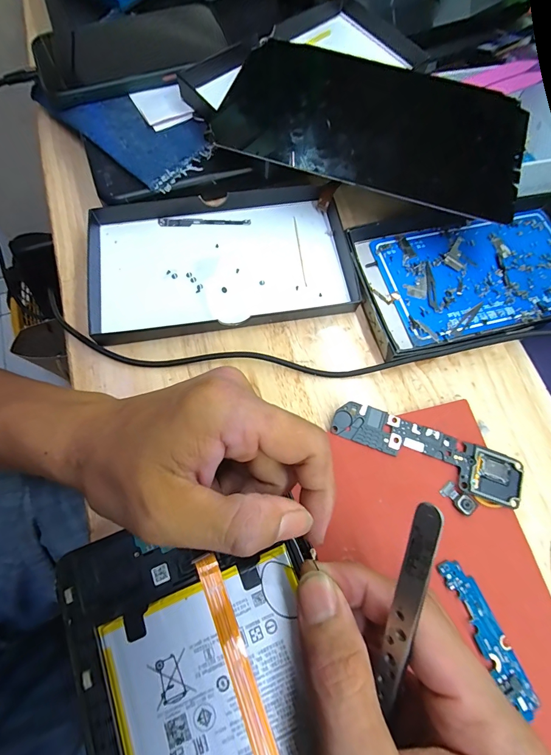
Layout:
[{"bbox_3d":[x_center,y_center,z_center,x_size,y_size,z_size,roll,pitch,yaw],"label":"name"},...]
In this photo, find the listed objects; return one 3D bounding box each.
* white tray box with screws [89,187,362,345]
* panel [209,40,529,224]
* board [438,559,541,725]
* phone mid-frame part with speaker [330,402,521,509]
[{"bbox_3d":[-0.038,-0.082,0.243,0.178,0.015,0.099,-8,72,-5],"label":"white tray box with screws"},{"bbox_3d":[0.067,-0.177,0.238,0.201,0.011,0.121,18,71,4],"label":"panel"},{"bbox_3d":[0.106,0.128,0.174,0.015,0.005,0.069,-22,73,-9],"label":"board"},{"bbox_3d":[0.087,0.042,0.202,0.107,0.004,0.027,21,69,8],"label":"phone mid-frame part with speaker"}]

